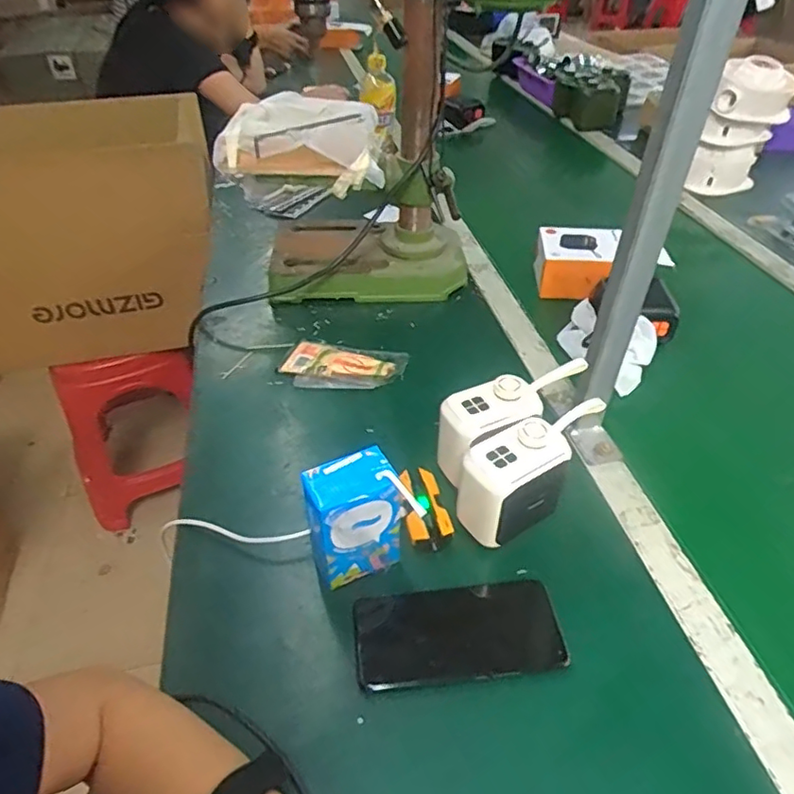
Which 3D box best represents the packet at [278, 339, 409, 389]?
[{"bbox_3d":[-0.064,-0.036,0.703,0.145,0.012,0.076,9,42,9],"label":"packet"}]

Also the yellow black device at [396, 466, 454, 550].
[{"bbox_3d":[0.023,0.100,0.530,0.037,0.018,0.078,-7,42,-9],"label":"yellow black device"}]

